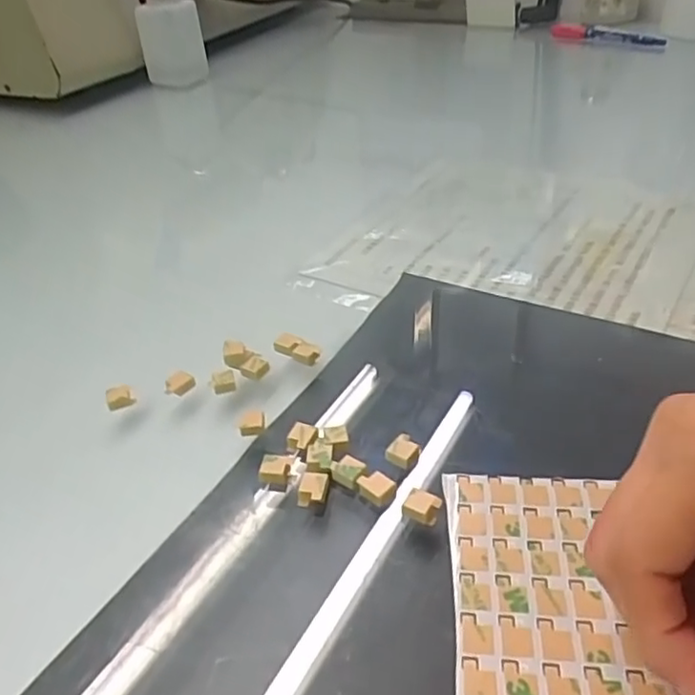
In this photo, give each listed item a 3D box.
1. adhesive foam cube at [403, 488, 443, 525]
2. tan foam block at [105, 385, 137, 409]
[{"bbox_3d":[0.027,0.059,0.241,0.013,0.007,0.011,9,39,18],"label":"adhesive foam cube"},{"bbox_3d":[-0.105,0.023,0.300,0.012,0.008,0.009,-21,40,-20],"label":"tan foam block"}]

